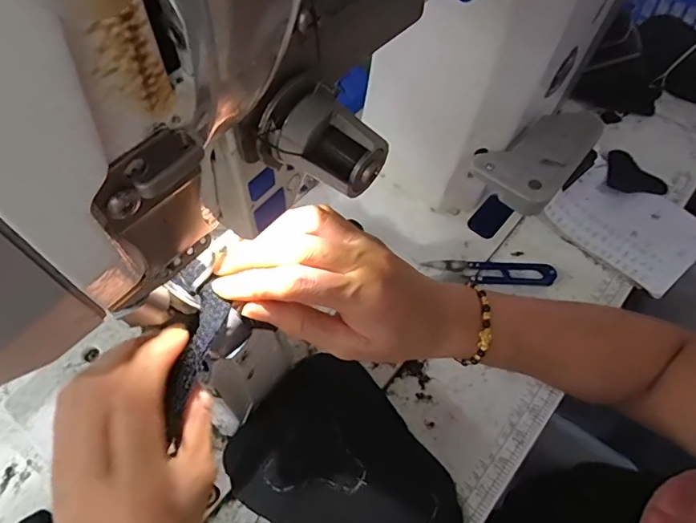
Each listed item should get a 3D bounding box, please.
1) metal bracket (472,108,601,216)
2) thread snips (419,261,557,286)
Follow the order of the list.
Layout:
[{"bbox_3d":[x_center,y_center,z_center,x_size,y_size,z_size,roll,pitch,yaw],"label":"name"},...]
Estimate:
[{"bbox_3d":[0.162,-0.092,0.424,0.067,0.025,0.110,35,68,23],"label":"metal bracket"},{"bbox_3d":[0.131,0.010,0.459,0.117,0.006,0.023,3,58,5],"label":"thread snips"}]

